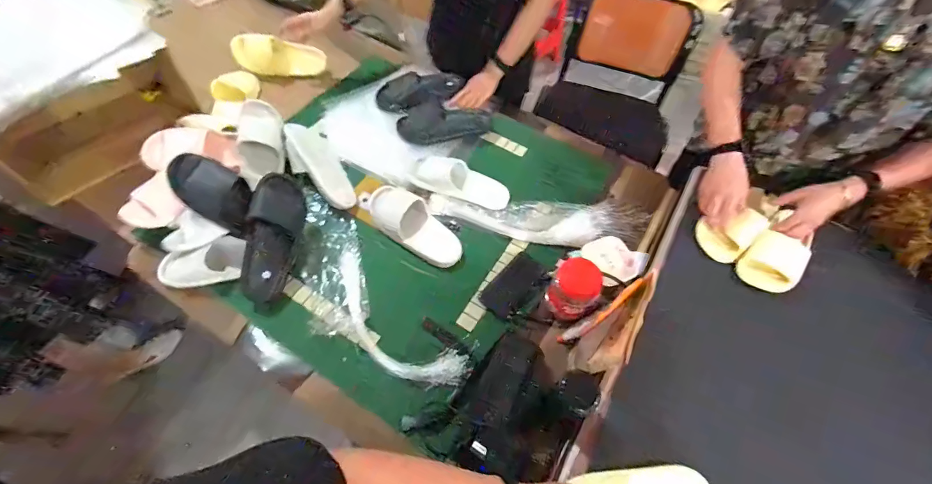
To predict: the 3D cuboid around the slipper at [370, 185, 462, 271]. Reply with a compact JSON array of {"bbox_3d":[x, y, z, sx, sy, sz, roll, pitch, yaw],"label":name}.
[{"bbox_3d":[-0.126,-0.050,0.948,0.271,0.108,0.105,38,63,19],"label":"slipper"}]

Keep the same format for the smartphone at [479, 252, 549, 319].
[{"bbox_3d":[0.109,0.095,0.896,0.079,0.012,0.164,36,63,18],"label":"smartphone"}]

